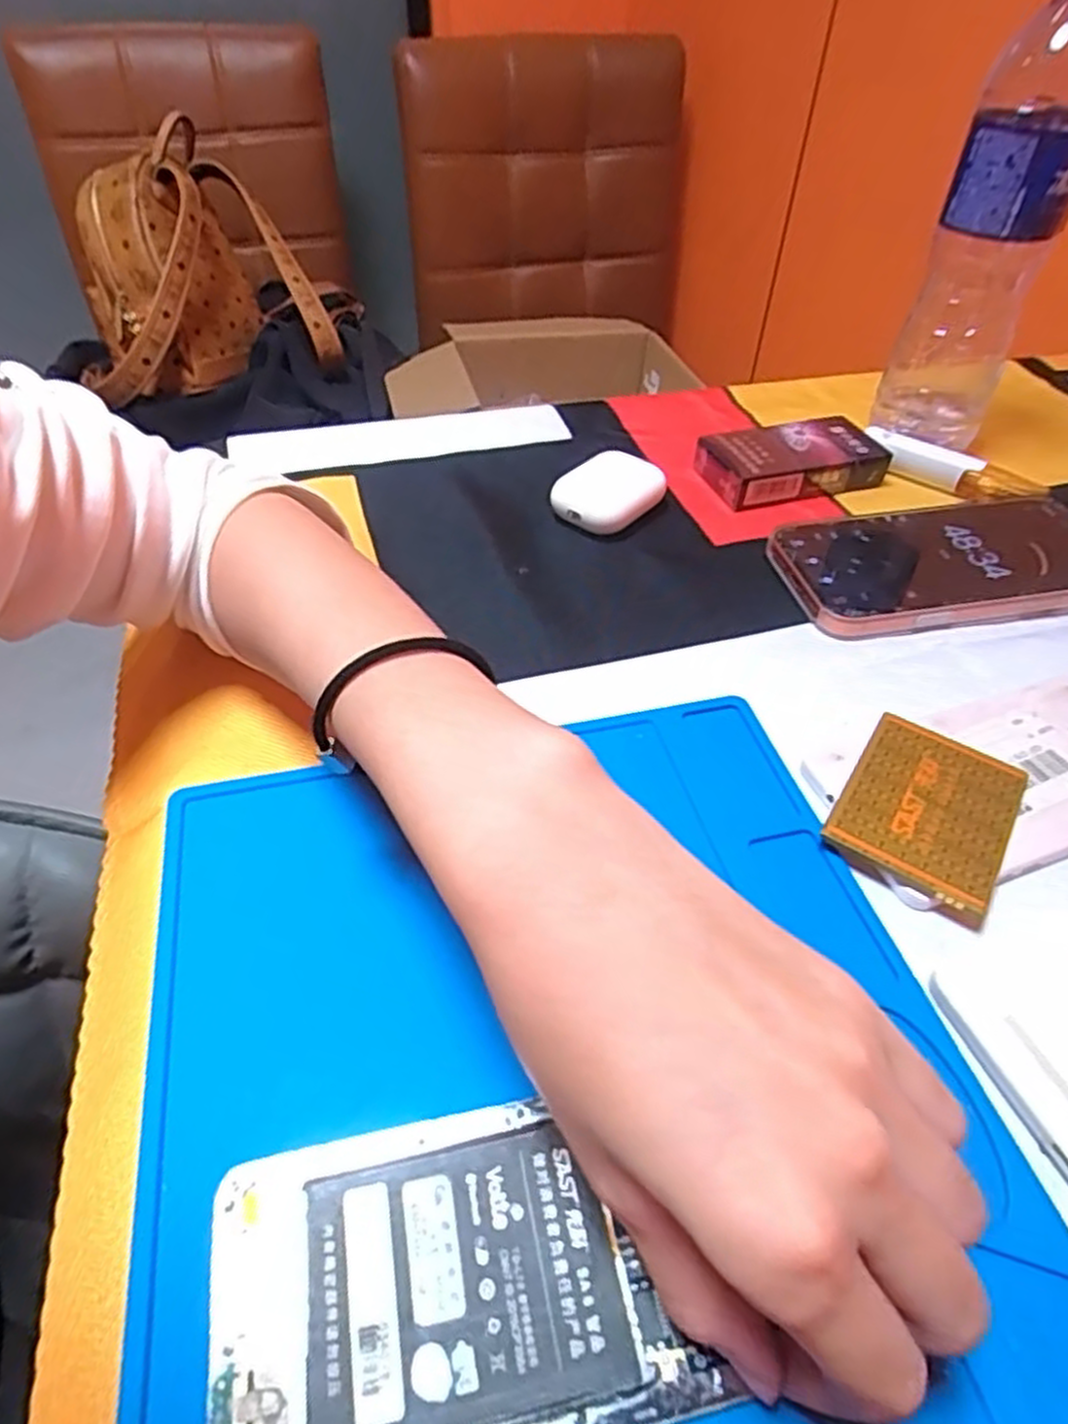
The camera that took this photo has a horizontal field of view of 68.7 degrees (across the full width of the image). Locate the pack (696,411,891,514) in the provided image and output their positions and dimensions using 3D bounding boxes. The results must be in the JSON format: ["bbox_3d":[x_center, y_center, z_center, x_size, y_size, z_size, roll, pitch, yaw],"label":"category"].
[{"bbox_3d":[0.149,-0.147,0.456,0.100,0.023,0.056,-14,48,-14],"label":"pack"}]

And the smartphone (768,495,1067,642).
[{"bbox_3d":[0.211,-0.077,0.393,0.172,0.014,0.087,-8,47,-9],"label":"smartphone"}]

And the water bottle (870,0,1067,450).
[{"bbox_3d":[0.244,-0.248,0.417,0.062,0.220,0.060,23,50,19],"label":"water bottle"}]

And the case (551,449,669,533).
[{"bbox_3d":[0.041,-0.116,0.423,0.054,0.023,0.041,-30,54,-27],"label":"case"}]

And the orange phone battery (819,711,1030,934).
[{"bbox_3d":[0.144,0.034,0.287,0.055,0.008,0.074,27,51,22],"label":"orange phone battery"}]

